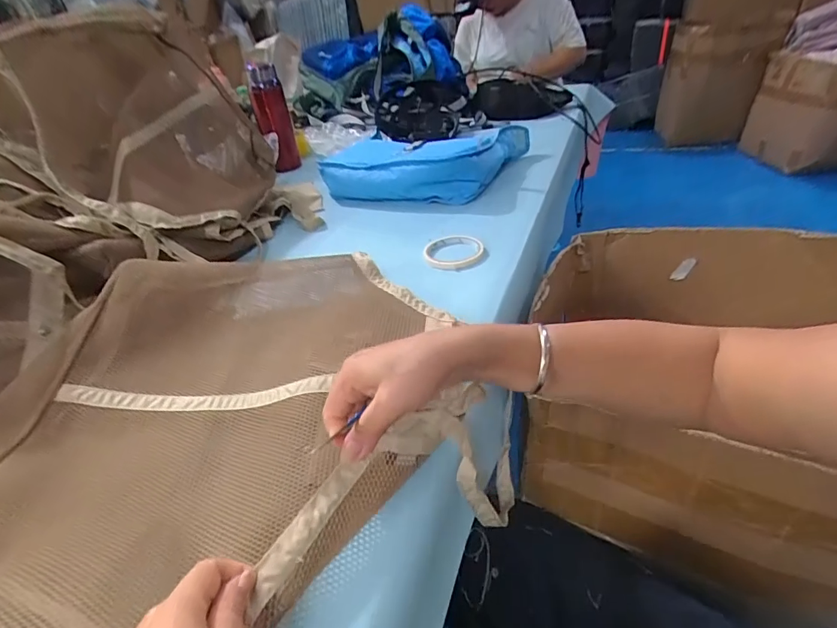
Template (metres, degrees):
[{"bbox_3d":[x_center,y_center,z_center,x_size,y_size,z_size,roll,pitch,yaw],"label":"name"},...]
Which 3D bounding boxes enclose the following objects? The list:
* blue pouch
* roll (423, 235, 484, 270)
[{"bbox_3d":[0.017,-0.315,0.941,0.394,0.084,0.261,2,36,14],"label":"blue pouch"},{"bbox_3d":[0.053,-0.095,0.689,0.087,0.017,0.087,-5,35,4],"label":"roll"}]

